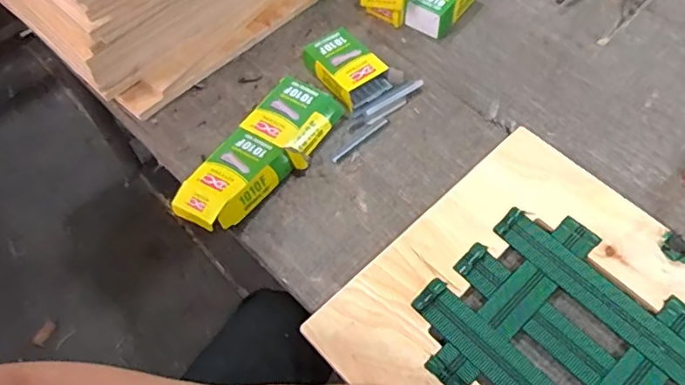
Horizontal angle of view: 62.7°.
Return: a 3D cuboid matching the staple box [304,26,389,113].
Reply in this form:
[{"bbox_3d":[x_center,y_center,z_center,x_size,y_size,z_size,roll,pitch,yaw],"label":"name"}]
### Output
[{"bbox_3d":[0.005,-0.183,0.820,0.082,0.031,0.117,-33,62,-18],"label":"staple box"}]

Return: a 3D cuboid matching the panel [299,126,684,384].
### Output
[{"bbox_3d":[0.240,0.162,0.604,0.397,0.017,0.416,-38,64,-20],"label":"panel"}]

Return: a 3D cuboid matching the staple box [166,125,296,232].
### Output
[{"bbox_3d":[-0.141,-0.012,0.716,0.088,0.040,0.141,28,63,18],"label":"staple box"}]

